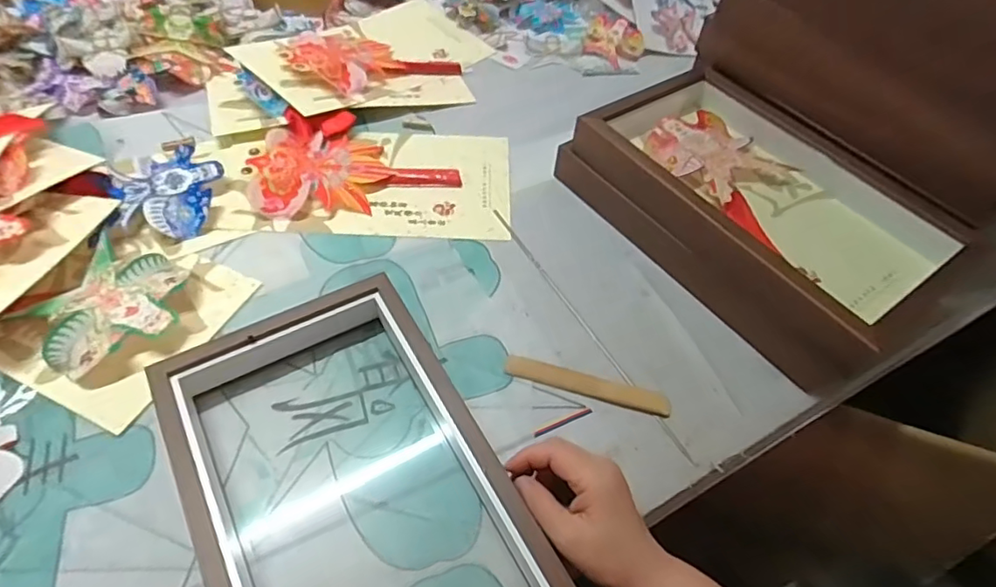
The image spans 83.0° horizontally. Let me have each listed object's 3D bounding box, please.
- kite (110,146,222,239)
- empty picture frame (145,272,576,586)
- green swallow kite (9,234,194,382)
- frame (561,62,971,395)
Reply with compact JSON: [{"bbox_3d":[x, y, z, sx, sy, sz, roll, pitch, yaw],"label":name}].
[{"bbox_3d":[-0.341,-0.106,0.591,0.102,0.021,0.111,-28,60,-22],"label":"kite"},{"bbox_3d":[-0.098,0.154,0.401,0.198,0.051,0.351,-24,60,-20],"label":"empty picture frame"},{"bbox_3d":[-0.347,0.006,0.503,0.130,0.022,0.121,38,60,22],"label":"green swallow kite"},{"bbox_3d":[0.253,-0.091,0.576,0.206,0.103,0.354,-29,61,-23],"label":"frame"}]

